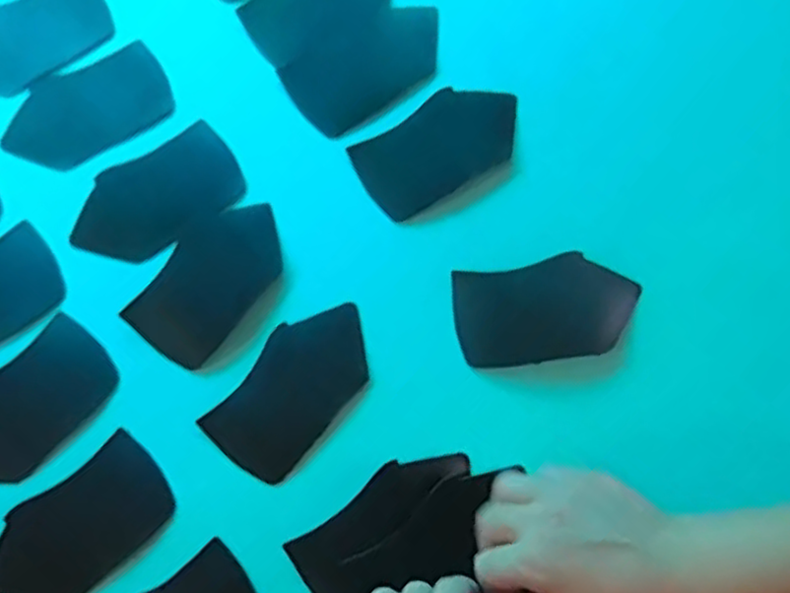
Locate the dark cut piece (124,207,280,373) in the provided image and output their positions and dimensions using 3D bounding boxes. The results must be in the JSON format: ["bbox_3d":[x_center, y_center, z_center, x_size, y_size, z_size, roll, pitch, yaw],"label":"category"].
[{"bbox_3d":[-0.133,-0.014,0.528,0.070,0.005,0.123,38,79,8],"label":"dark cut piece"}]

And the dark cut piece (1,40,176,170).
[{"bbox_3d":[-0.239,-0.146,0.564,0.126,0.006,0.073,-28,78,-7],"label":"dark cut piece"}]

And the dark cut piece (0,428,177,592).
[{"bbox_3d":[-0.213,0.157,0.490,0.124,0.004,0.071,-38,83,-13],"label":"dark cut piece"}]

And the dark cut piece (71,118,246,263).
[{"bbox_3d":[-0.177,-0.074,0.540,0.126,0.009,0.071,-33,79,-8],"label":"dark cut piece"}]

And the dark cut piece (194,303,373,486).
[{"bbox_3d":[-0.069,0.063,0.510,0.069,0.004,0.128,40,81,5],"label":"dark cut piece"}]

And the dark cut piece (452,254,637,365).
[{"bbox_3d":[0.105,0.010,0.505,0.124,0.022,0.068,-7,76,-2],"label":"dark cut piece"}]

